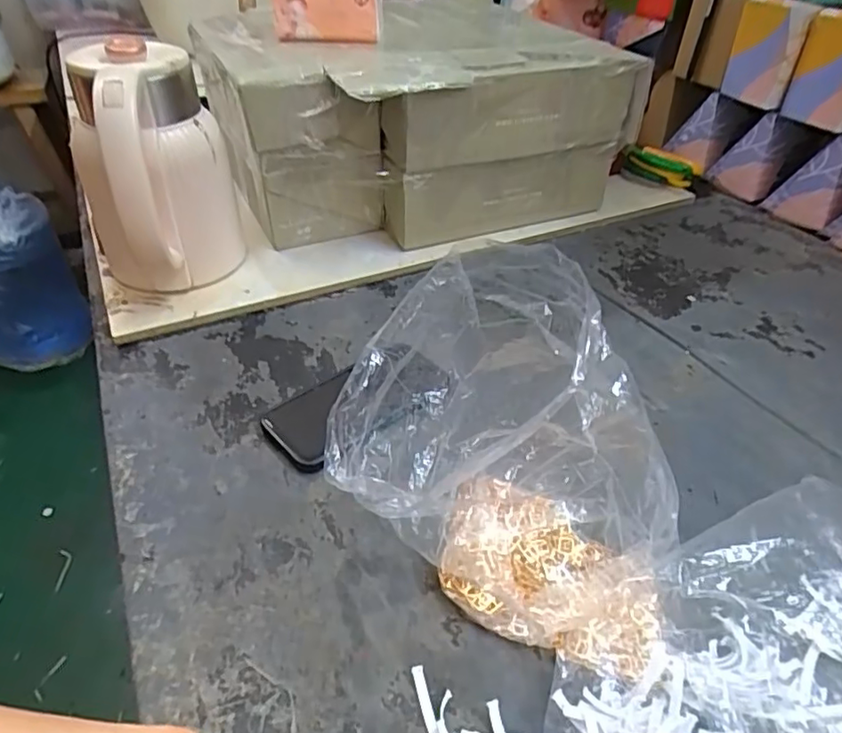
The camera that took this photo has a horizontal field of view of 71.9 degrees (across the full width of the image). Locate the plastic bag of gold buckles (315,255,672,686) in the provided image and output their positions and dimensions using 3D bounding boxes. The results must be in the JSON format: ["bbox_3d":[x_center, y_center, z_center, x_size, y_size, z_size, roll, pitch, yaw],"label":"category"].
[{"bbox_3d":[0.057,0.063,0.337,0.196,0.219,0.111,7,41,7],"label":"plastic bag of gold buckles"}]

